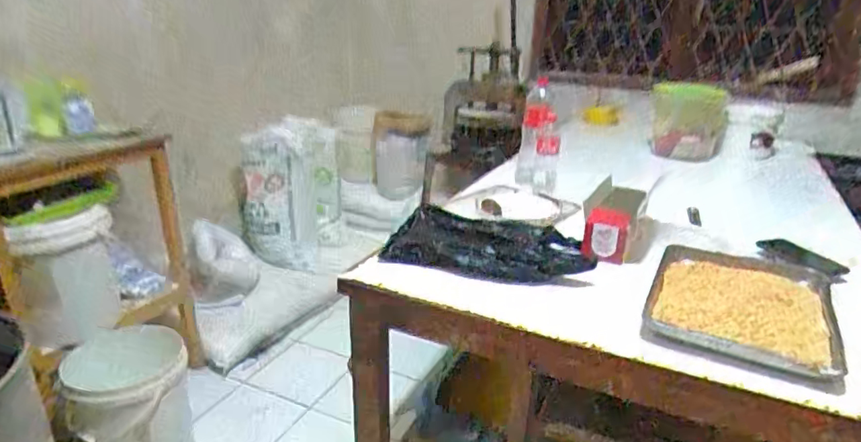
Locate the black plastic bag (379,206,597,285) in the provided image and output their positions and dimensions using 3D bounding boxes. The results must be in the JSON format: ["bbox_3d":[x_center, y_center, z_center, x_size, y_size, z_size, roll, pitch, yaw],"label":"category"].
[{"bbox_3d":[0.133,0.043,1.190,0.431,0.076,0.238,7,23,15],"label":"black plastic bag"}]

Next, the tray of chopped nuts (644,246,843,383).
[{"bbox_3d":[0.565,0.143,0.992,0.291,0.027,0.392,13,25,28],"label":"tray of chopped nuts"}]

